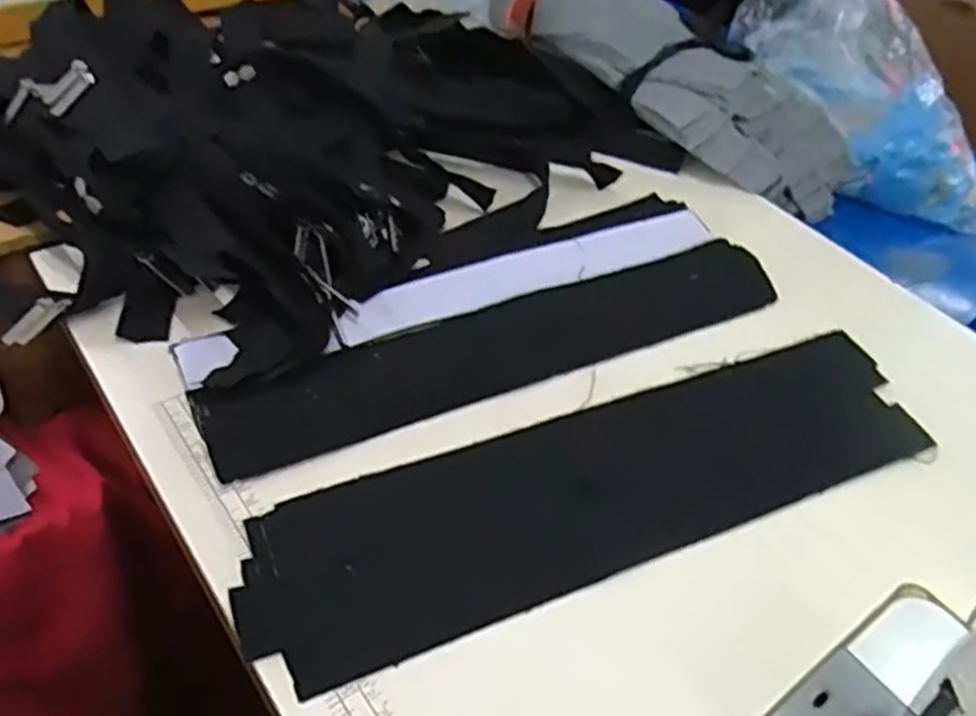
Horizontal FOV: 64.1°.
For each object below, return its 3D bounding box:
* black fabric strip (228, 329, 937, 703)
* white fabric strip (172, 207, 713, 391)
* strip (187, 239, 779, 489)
[{"bbox_3d":[0.072,0.066,0.441,0.412,0.012,0.104,-15,49,-20],"label":"black fabric strip"},{"bbox_3d":[-0.006,-0.051,0.542,0.400,0.008,0.043,-18,52,-23],"label":"white fabric strip"},{"bbox_3d":[0.022,-0.014,0.505,0.400,0.017,0.071,-18,50,-22],"label":"strip"}]

